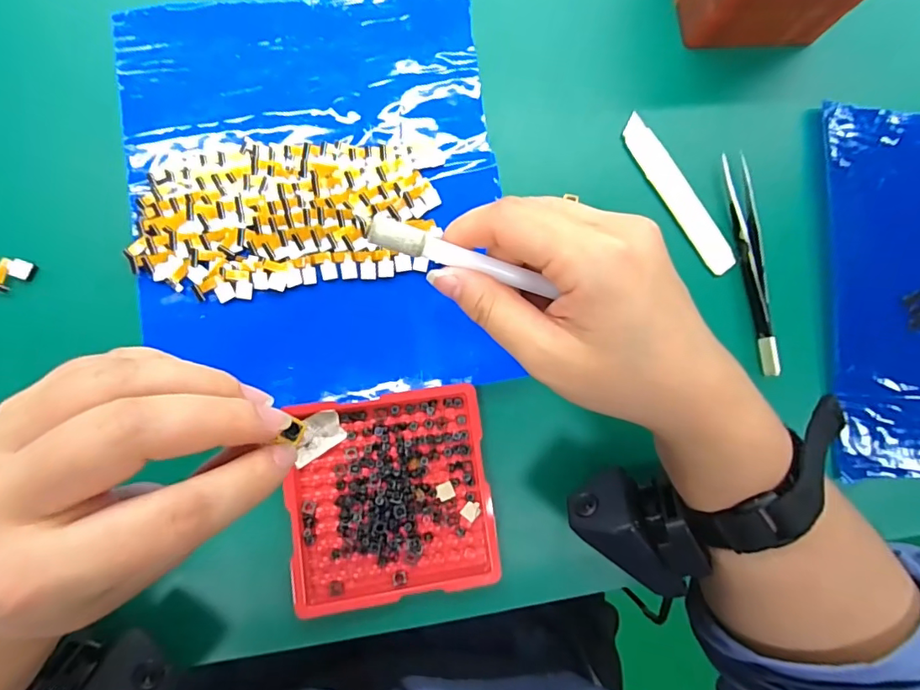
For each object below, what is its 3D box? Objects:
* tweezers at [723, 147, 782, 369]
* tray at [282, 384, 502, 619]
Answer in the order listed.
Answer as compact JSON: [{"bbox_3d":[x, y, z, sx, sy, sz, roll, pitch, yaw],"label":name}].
[{"bbox_3d":[0.166,-0.047,0.291,0.015,0.012,0.128,-3,84,-6],"label":"tweezers"},{"bbox_3d":[-0.035,0.076,0.257,0.098,0.013,0.099,-6,85,-6],"label":"tray"}]

